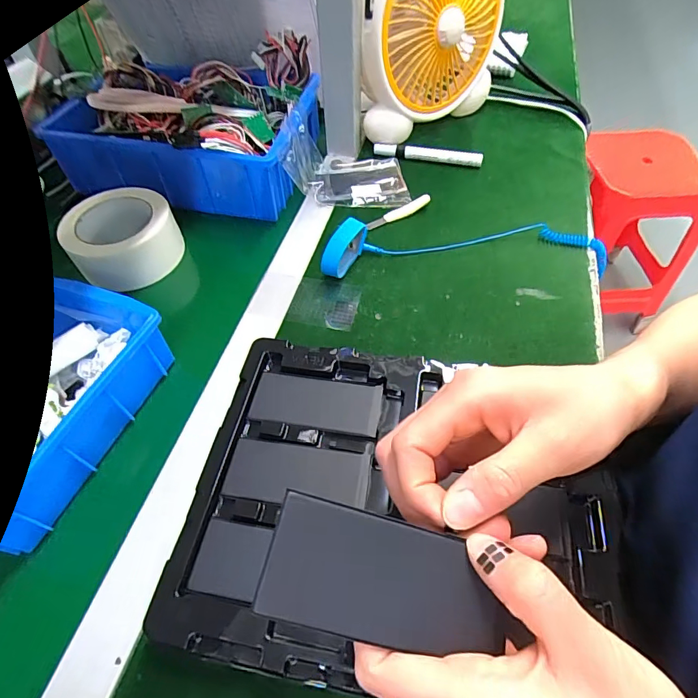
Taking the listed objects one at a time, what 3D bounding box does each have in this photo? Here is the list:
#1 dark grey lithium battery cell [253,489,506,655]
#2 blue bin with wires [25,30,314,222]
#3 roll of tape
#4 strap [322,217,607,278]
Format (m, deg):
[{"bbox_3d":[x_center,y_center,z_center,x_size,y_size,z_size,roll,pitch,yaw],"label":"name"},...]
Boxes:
[{"bbox_3d":[0.015,0.089,0.167,0.095,0.006,0.043,20,57,-8],"label":"dark grey lithium battery cell"},{"bbox_3d":[-0.187,-0.278,0.525,0.282,0.116,0.204,4,55,4],"label":"blue bin with wires"},{"bbox_3d":[-0.235,-0.121,0.454,0.103,0.057,0.101,0,56,-1],"label":"roll of tape"},{"bbox_3d":[0.121,-0.113,0.454,0.300,0.041,0.054,-4,54,-1],"label":"strap"}]

